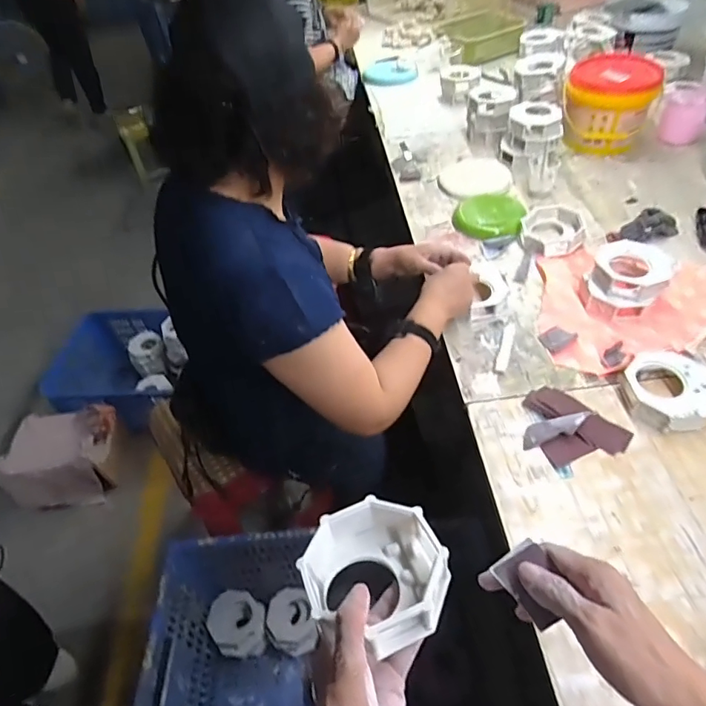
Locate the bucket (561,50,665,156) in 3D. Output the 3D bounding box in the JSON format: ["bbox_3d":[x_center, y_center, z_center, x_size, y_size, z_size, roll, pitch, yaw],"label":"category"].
[{"bbox_3d":[0.617,-0.609,1.208,0.201,0.160,0.178,16,54,17],"label":"bucket"}]

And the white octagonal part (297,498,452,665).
[{"bbox_3d":[0.019,0.178,0.412,0.116,0.056,0.110,16,54,17],"label":"white octagonal part"}]

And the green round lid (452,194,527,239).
[{"bbox_3d":[0.285,-0.287,1.045,0.149,0.032,0.123,20,55,20],"label":"green round lid"}]

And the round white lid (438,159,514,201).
[{"bbox_3d":[0.292,-0.419,1.183,0.165,0.020,0.165,-2,51,3],"label":"round white lid"}]

